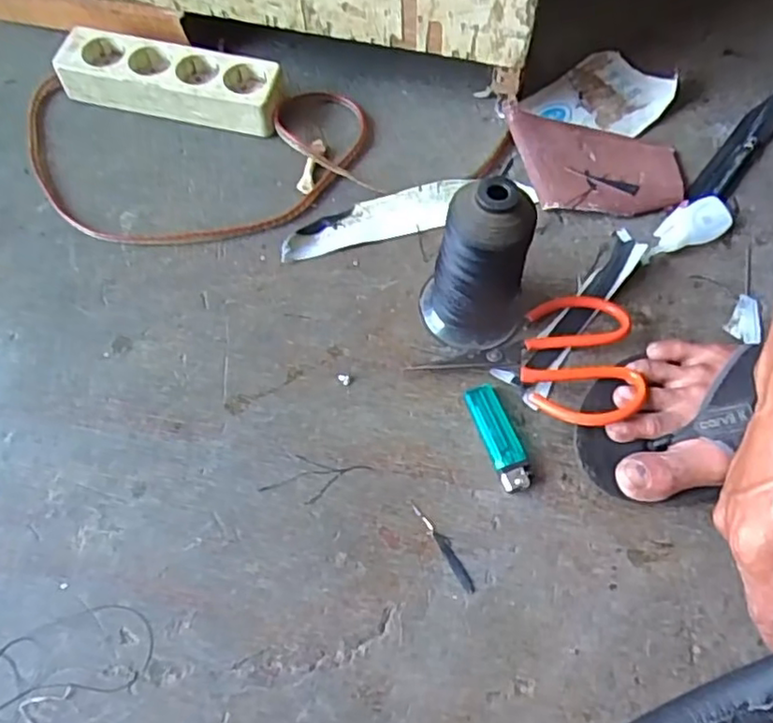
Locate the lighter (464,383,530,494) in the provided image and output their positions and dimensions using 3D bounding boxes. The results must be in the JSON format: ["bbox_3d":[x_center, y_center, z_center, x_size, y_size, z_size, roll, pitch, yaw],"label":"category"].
[{"bbox_3d":[0.082,0.054,0.467,0.024,0.011,0.083,-17,65,-9],"label":"lighter"}]

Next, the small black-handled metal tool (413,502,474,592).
[{"bbox_3d":[0.039,0.125,0.436,0.008,0.004,0.070,-29,67,-13],"label":"small black-handled metal tool"}]

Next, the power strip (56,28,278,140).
[{"bbox_3d":[-0.197,-0.258,0.596,0.203,0.051,0.056,11,64,5],"label":"power strip"}]

